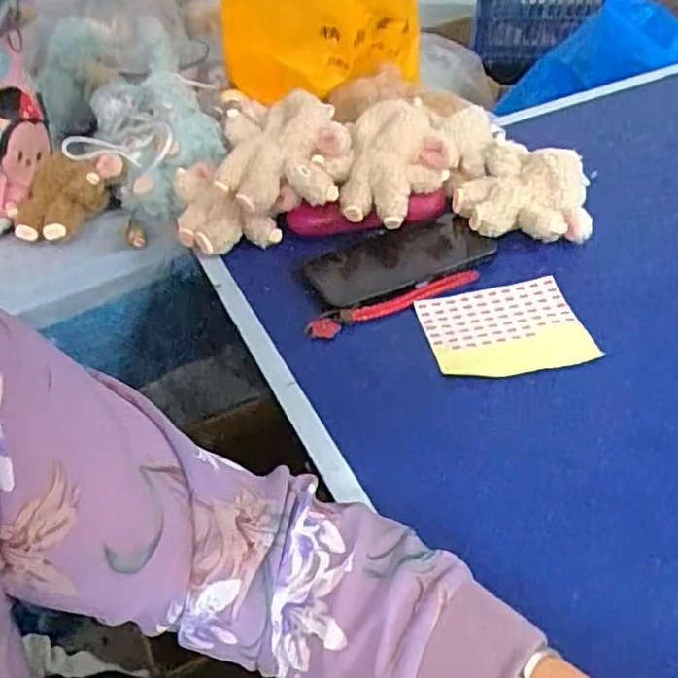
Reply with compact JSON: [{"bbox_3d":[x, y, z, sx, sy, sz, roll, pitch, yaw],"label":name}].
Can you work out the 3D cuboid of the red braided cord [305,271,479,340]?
[{"bbox_3d":[0.047,-0.029,0.563,0.153,0.022,0.019,-17,43,-12],"label":"red braided cord"}]

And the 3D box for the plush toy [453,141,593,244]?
[{"bbox_3d":[0.170,-0.129,0.625,0.124,0.066,0.085,1,42,7],"label":"plush toy"}]

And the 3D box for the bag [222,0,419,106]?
[{"bbox_3d":[-0.025,-0.389,0.797,0.251,0.175,0.179,24,49,29],"label":"bag"}]

